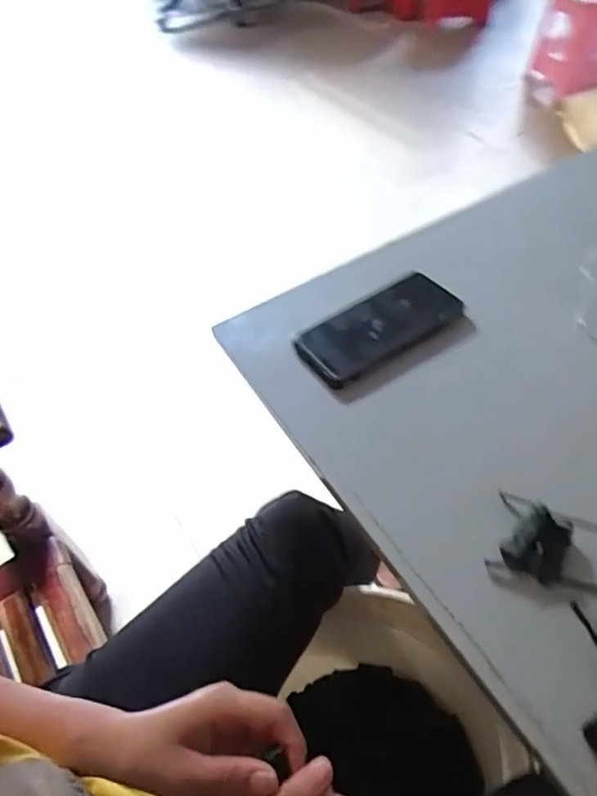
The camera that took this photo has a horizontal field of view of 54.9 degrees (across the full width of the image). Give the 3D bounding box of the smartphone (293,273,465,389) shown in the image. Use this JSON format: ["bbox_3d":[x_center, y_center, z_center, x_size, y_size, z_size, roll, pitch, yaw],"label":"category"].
[{"bbox_3d":[0.079,-0.074,0.581,0.166,0.011,0.079,-28,52,-17],"label":"smartphone"}]

